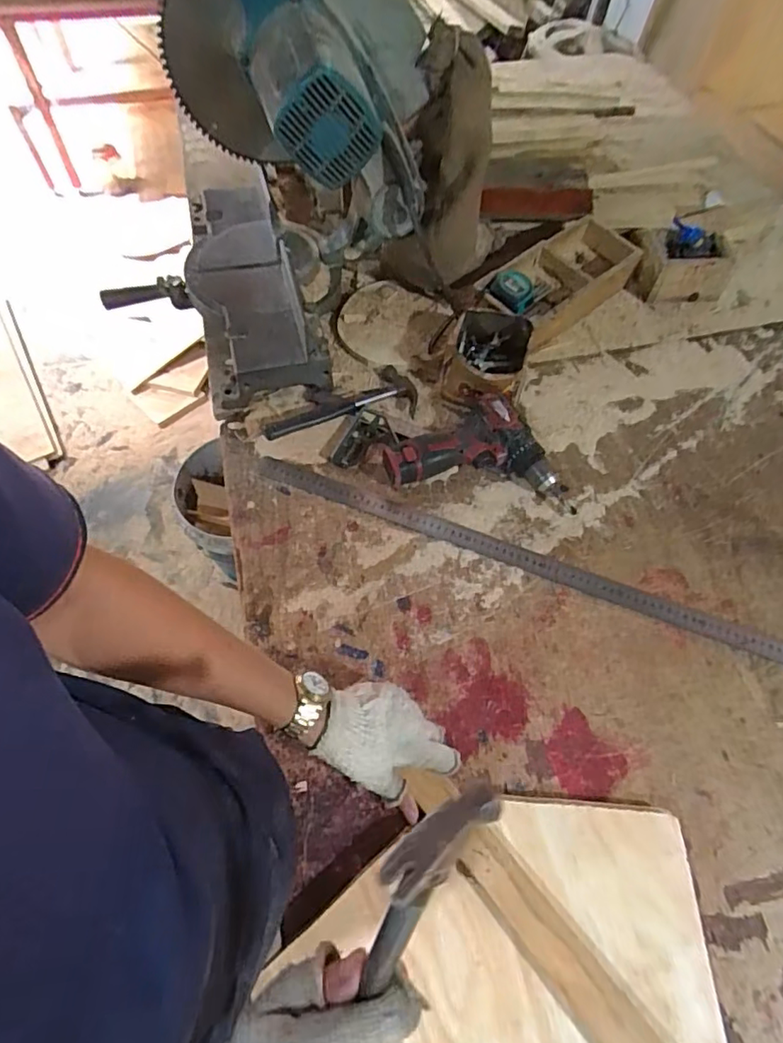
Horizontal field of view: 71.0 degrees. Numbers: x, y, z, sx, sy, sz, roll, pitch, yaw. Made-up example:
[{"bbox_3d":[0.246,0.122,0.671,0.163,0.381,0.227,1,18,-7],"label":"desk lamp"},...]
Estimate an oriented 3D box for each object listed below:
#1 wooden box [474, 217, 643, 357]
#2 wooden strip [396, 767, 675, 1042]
[{"bbox_3d":[0.273,-0.394,0.903,0.298,0.081,0.135,-34,67,-17],"label":"wooden box"},{"bbox_3d":[0.156,0.380,0.476,0.051,0.020,0.380,-37,68,-18],"label":"wooden strip"}]

